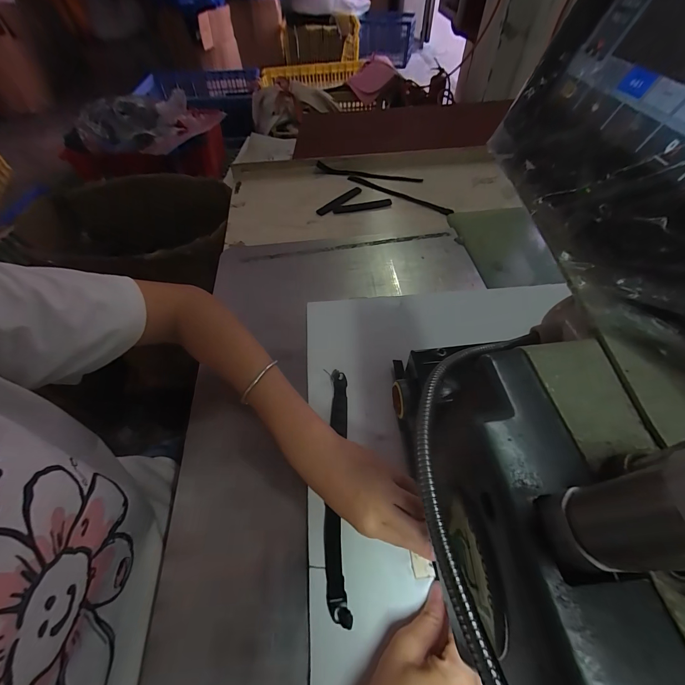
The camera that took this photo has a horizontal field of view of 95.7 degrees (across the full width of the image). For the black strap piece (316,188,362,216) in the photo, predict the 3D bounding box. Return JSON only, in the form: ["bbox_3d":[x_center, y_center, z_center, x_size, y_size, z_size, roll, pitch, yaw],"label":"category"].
[{"bbox_3d":[-0.003,-0.283,0.623,0.115,0.009,0.021,-39,74,-23],"label":"black strap piece"}]

